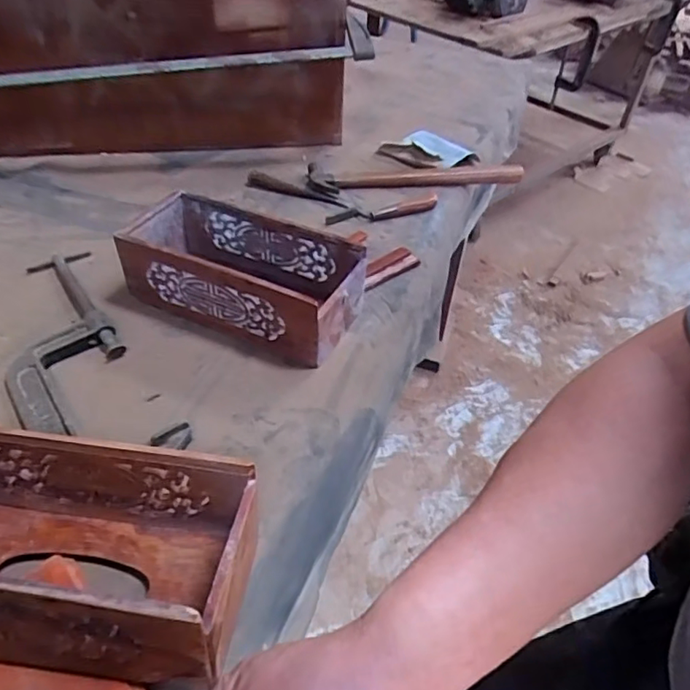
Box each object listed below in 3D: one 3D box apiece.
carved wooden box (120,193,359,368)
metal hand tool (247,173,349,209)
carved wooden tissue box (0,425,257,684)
[{"bbox_3d":[-0.121,-0.083,0.646,0.268,0.091,0.128,20,47,16],"label":"carved wooden box"},{"bbox_3d":[-0.079,-0.245,0.873,0.168,0.019,0.023,16,46,12],"label":"metal hand tool"},{"bbox_3d":[-0.202,0.144,0.394,0.260,0.112,0.130,7,45,4],"label":"carved wooden tissue box"}]

